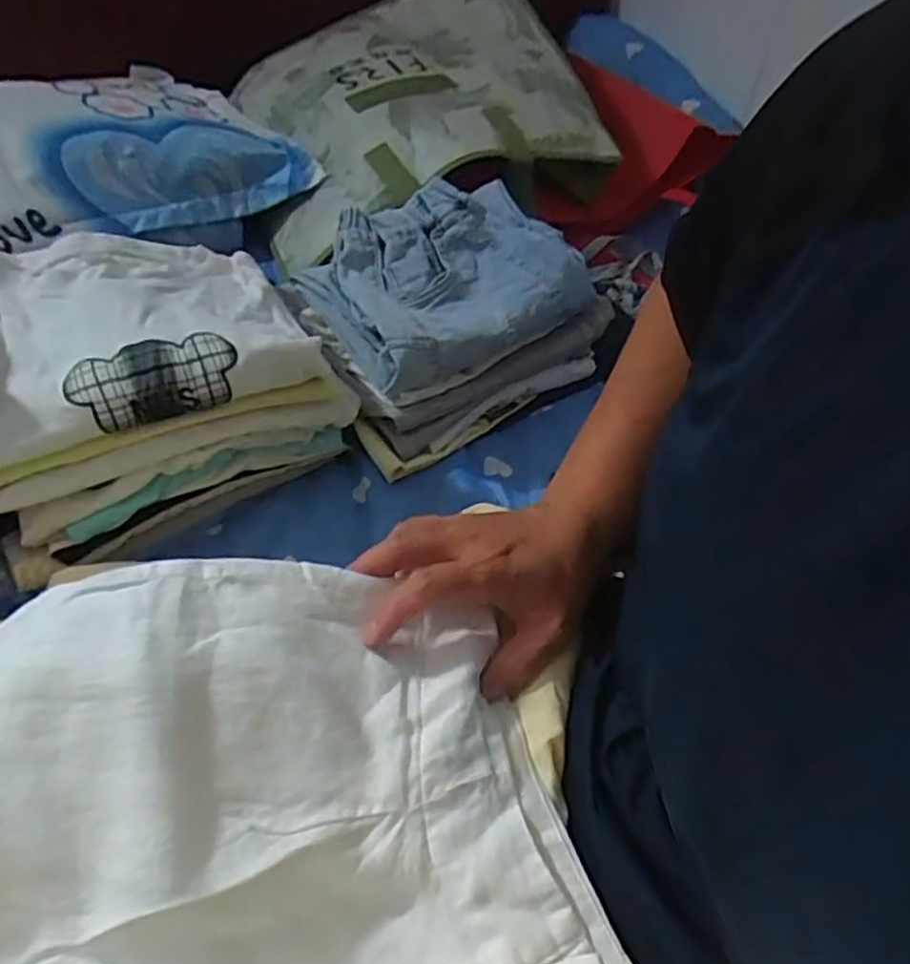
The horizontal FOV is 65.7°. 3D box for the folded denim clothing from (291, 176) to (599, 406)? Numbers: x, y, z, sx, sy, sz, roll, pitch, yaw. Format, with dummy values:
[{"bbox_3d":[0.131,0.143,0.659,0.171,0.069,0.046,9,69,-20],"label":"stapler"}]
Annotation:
[{"bbox_3d":[-0.012,-0.192,0.684,0.224,0.087,0.181,-25,55,-26],"label":"folded denim clothing"}]

